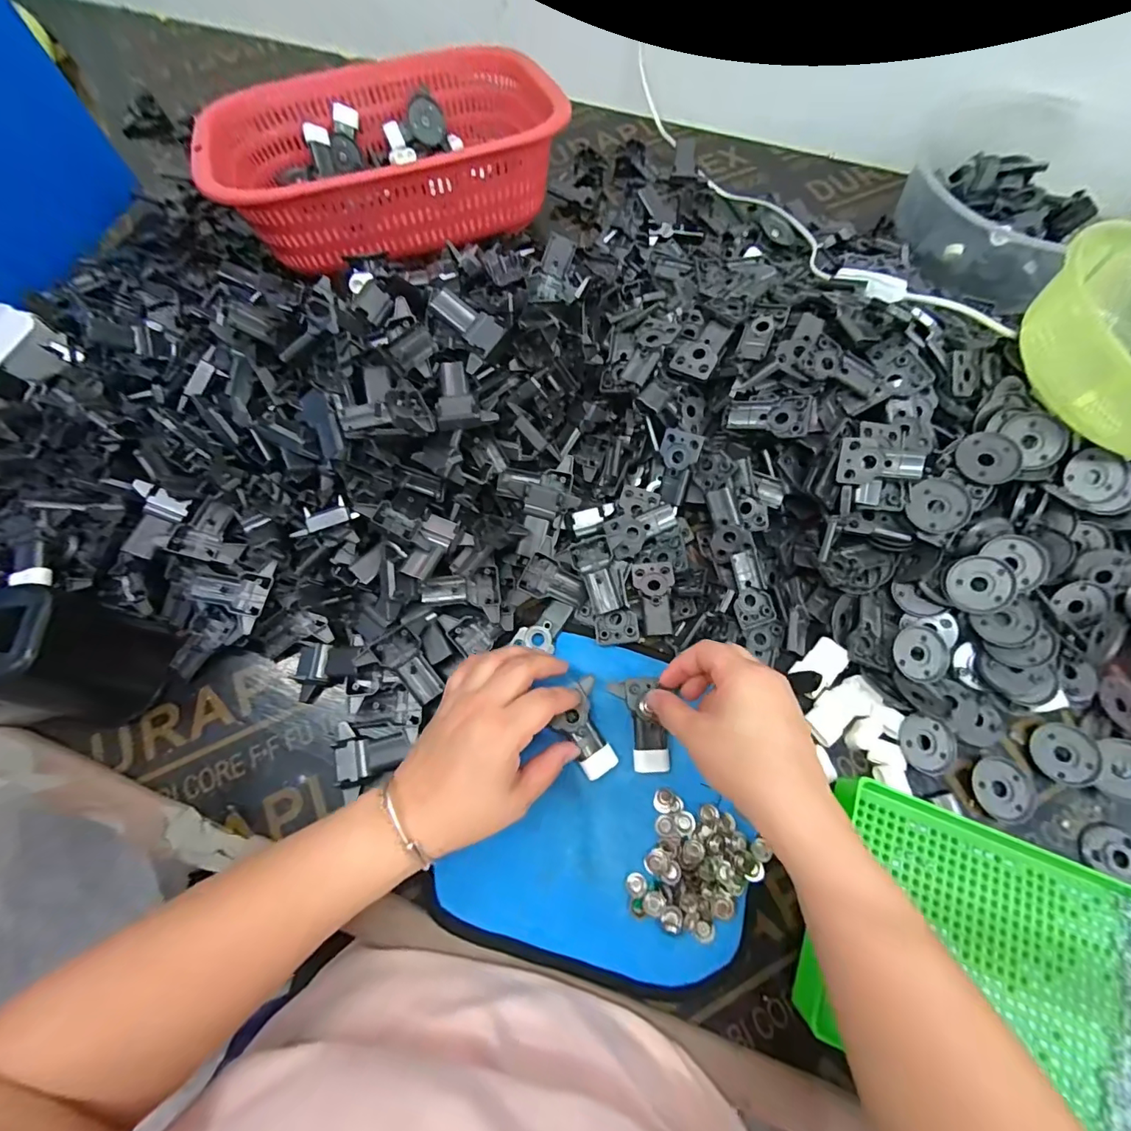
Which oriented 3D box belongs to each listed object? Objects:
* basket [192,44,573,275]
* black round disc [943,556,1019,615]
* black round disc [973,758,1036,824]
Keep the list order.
[{"bbox_3d":[-0.176,-0.418,0.509,0.323,0.098,0.215,-14,70,-5],"label":"basket"},{"bbox_3d":[0.313,0.015,0.371,0.042,0.006,0.042,-1,87,20],"label":"black round disc"},{"bbox_3d":[0.318,0.162,0.356,0.040,0.004,0.042,0,69,0],"label":"black round disc"}]

